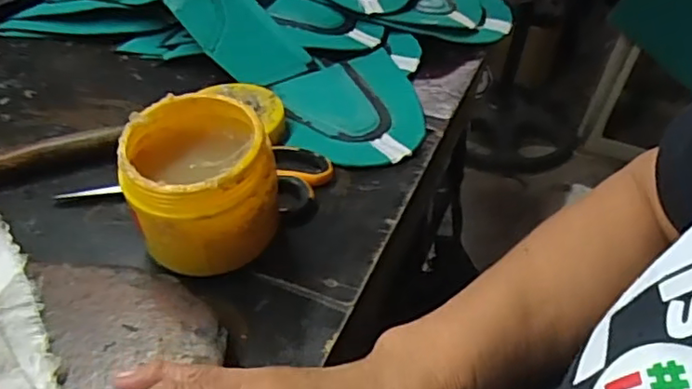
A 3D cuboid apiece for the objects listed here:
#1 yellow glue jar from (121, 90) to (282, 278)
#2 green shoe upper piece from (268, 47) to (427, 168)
[{"bbox_3d":[-0.093,-0.003,0.393,0.088,0.089,0.087,3,40,-2],"label":"yellow glue jar"},{"bbox_3d":[0.007,-0.082,0.564,0.134,0.011,0.169,-8,41,-14],"label":"green shoe upper piece"}]

